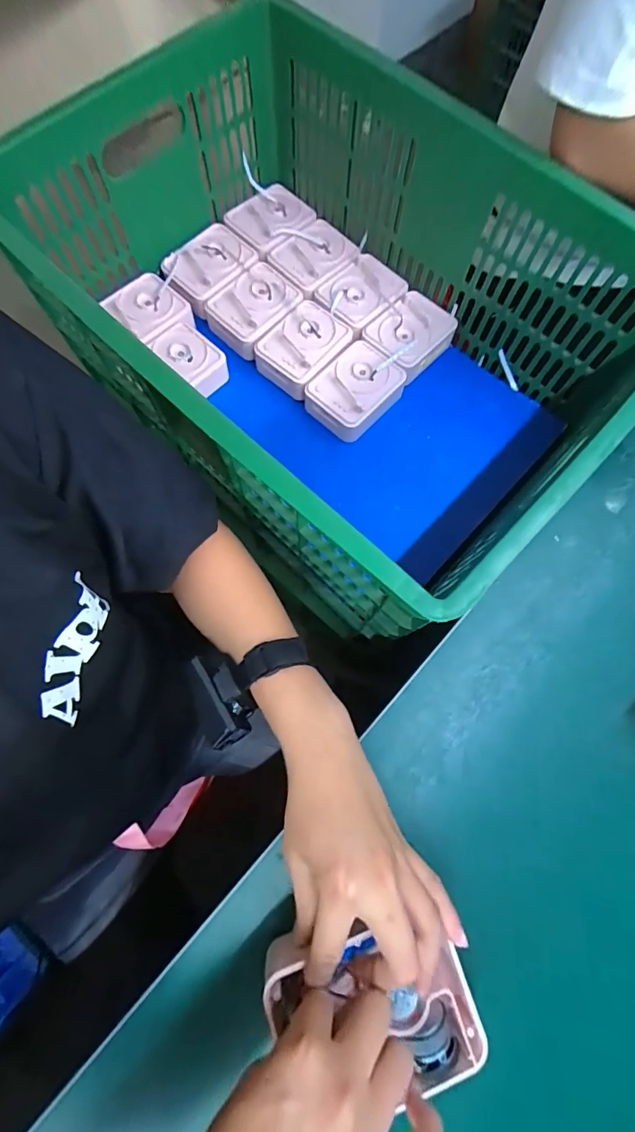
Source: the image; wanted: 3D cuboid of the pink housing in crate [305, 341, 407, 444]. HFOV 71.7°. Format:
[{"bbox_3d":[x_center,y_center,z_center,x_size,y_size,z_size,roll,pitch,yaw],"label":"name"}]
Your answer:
[{"bbox_3d":[0.054,-0.250,0.627,0.102,0.043,0.124,38,77,10],"label":"pink housing in crate"}]

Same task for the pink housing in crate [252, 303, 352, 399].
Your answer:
[{"bbox_3d":[-0.018,-0.319,0.644,0.097,0.041,0.128,43,78,12],"label":"pink housing in crate"}]

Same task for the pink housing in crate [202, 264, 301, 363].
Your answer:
[{"bbox_3d":[-0.094,-0.384,0.661,0.100,0.042,0.131,41,78,11],"label":"pink housing in crate"}]

